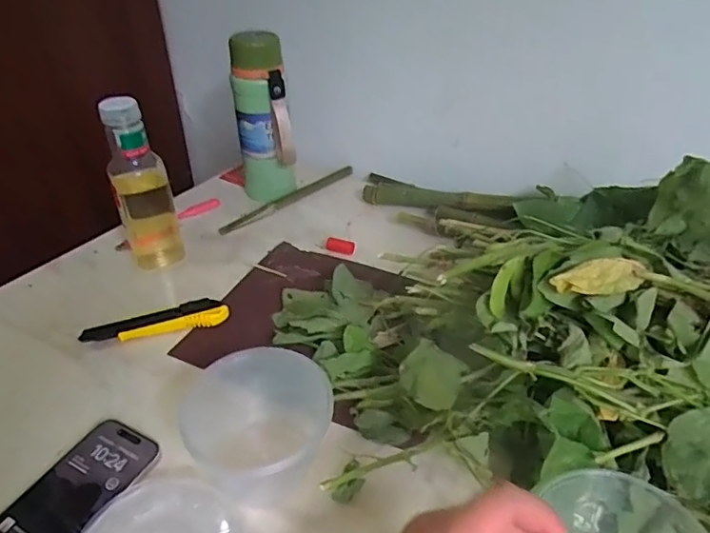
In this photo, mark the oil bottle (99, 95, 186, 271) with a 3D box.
[{"bbox_3d":[-0.257,-0.098,0.649,0.068,0.207,0.053,-13,37,-18],"label":"oil bottle"}]

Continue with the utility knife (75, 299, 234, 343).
[{"bbox_3d":[-0.216,0.060,0.585,0.153,0.024,0.035,-7,36,-11],"label":"utility knife"}]

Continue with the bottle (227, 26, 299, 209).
[{"bbox_3d":[-0.128,-0.197,0.758,0.077,0.234,0.070,-7,36,-11],"label":"bottle"}]

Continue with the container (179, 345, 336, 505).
[{"bbox_3d":[-0.072,0.125,0.425,0.097,0.073,0.100,1,35,0],"label":"container"}]

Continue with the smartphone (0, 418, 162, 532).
[{"bbox_3d":[-0.227,0.187,0.419,0.078,0.010,0.147,14,44,25],"label":"smartphone"}]

